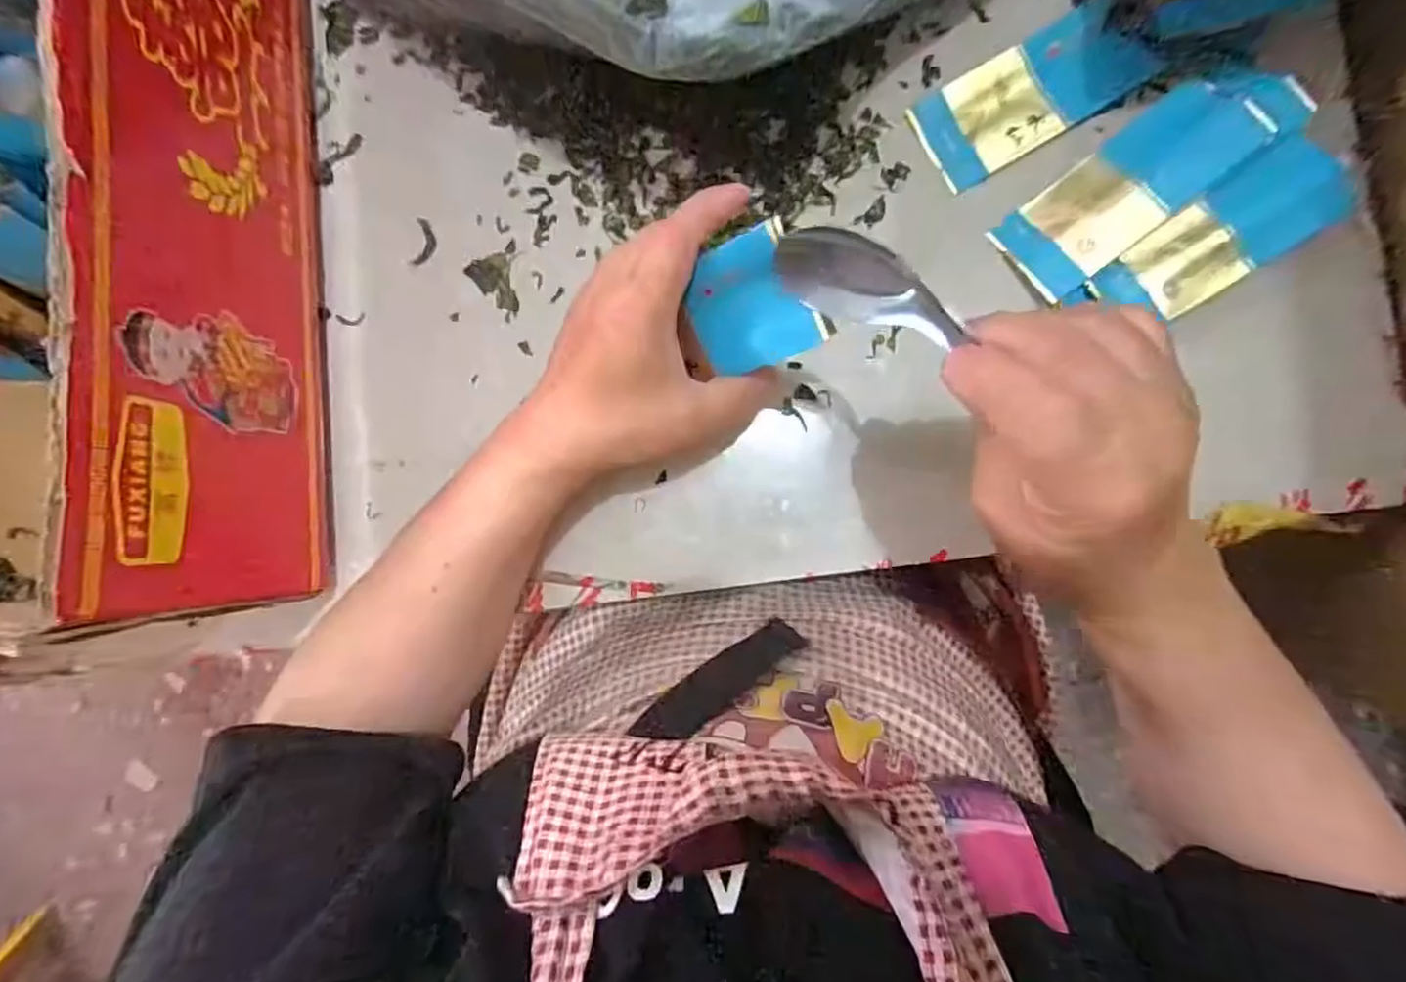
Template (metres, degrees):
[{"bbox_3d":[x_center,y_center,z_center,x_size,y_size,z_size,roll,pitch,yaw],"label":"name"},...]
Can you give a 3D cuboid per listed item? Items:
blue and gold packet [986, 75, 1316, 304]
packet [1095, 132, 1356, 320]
[{"bbox_3d":[0.231,-0.165,0.342,0.153,0.015,0.053,-38,75,8],"label":"blue and gold packet"},{"bbox_3d":[0.272,-0.133,0.337,0.129,0.023,0.047,-33,87,0],"label":"packet"}]

